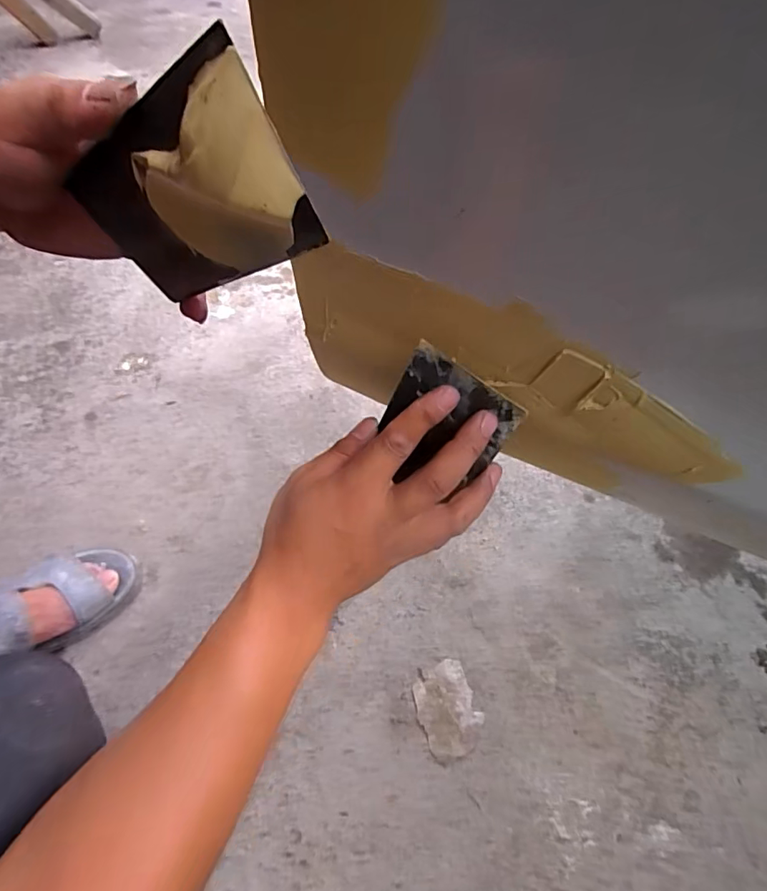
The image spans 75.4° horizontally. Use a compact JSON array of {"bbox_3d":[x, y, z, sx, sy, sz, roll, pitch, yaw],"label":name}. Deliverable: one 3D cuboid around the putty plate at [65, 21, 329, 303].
[{"bbox_3d":[-0.087,-0.103,0.216,0.134,0.072,0.016,2,51,41],"label":"putty plate"}]

